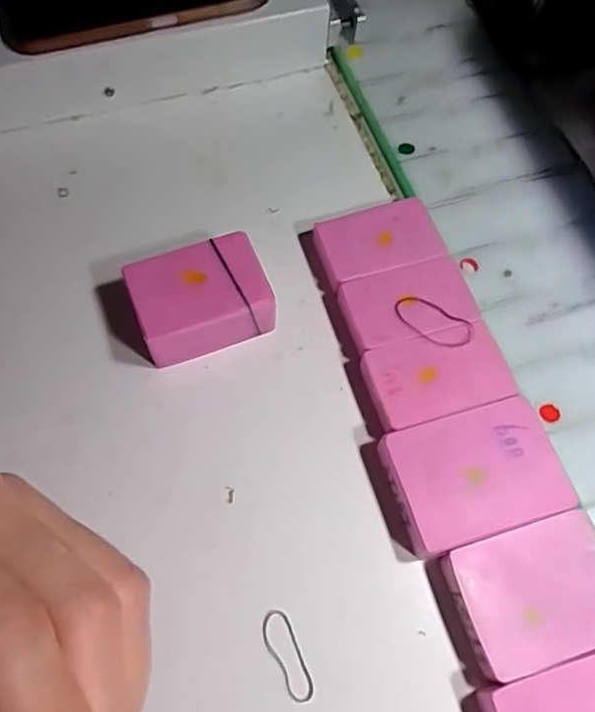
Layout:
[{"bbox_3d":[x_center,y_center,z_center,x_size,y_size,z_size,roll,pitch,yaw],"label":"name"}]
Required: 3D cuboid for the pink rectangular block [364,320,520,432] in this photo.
[{"bbox_3d":[0.071,0.011,0.300,0.068,0.015,0.044,-14,65,-10],"label":"pink rectangular block"}]

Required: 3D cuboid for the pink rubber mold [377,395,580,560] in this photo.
[{"bbox_3d":[0.085,0.057,0.280,0.078,0.016,0.057,-14,65,-10],"label":"pink rubber mold"}]

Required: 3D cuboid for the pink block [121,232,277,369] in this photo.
[{"bbox_3d":[-0.052,-0.029,0.310,0.071,0.036,0.053,-17,65,-11],"label":"pink block"}]

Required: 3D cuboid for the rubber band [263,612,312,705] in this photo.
[{"bbox_3d":[-0.005,0.131,0.254,0.013,0.004,0.038,-19,66,-12],"label":"rubber band"}]

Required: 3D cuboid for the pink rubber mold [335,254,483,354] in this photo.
[{"bbox_3d":[0.060,-0.028,0.319,0.067,0.014,0.044,-16,65,-11],"label":"pink rubber mold"}]

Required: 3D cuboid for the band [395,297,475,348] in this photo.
[{"bbox_3d":[0.072,-0.018,0.307,0.043,0.004,0.021,31,66,12],"label":"band"}]

